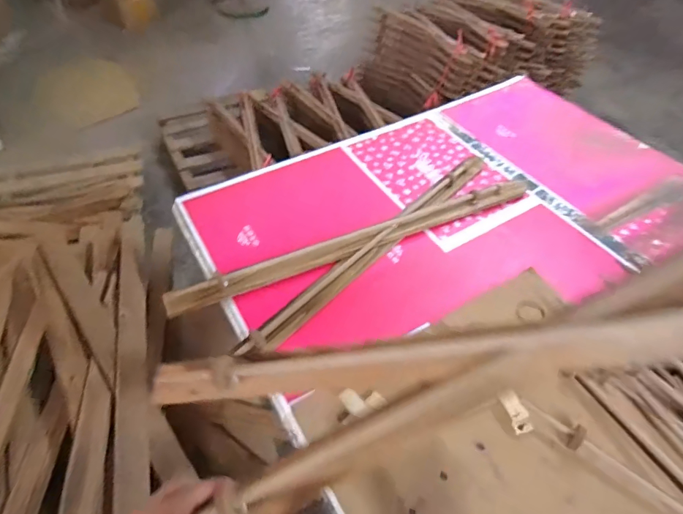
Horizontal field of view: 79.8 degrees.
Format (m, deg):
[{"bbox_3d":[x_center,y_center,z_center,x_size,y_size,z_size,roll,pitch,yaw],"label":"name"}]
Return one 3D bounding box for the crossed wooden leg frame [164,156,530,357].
[{"bbox_3d":[0.058,-0.034,0.803,0.749,0.036,0.166,-28,56,-22],"label":"crossed wooden leg frame"}]

